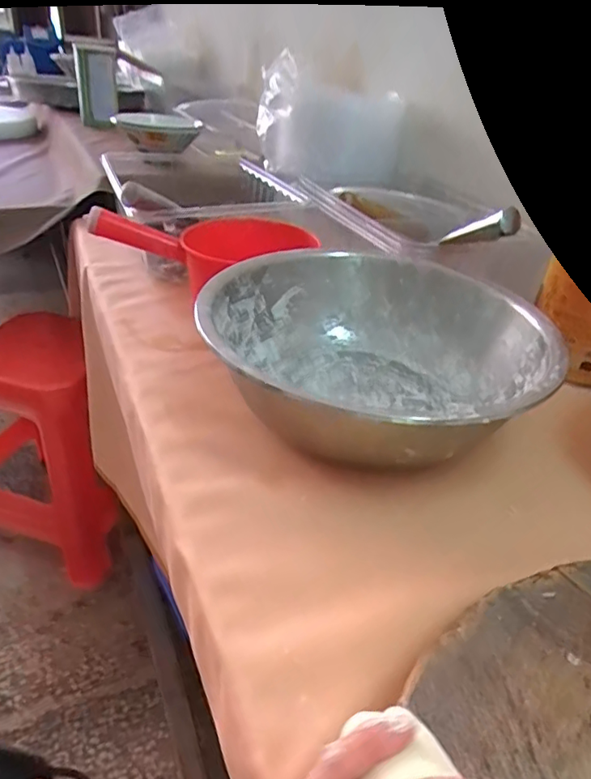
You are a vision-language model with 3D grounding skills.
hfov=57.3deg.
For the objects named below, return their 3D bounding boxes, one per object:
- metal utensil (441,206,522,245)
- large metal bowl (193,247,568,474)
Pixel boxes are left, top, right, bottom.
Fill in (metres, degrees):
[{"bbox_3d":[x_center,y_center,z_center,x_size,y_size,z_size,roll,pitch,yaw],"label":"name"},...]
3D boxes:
[{"bbox_3d":[0.213,-0.186,0.639,0.031,0.030,0.112,-15,10,-29],"label":"metal utensil"},{"bbox_3d":[0.087,-0.037,0.572,0.327,0.106,0.327,4,34,-3],"label":"large metal bowl"}]

